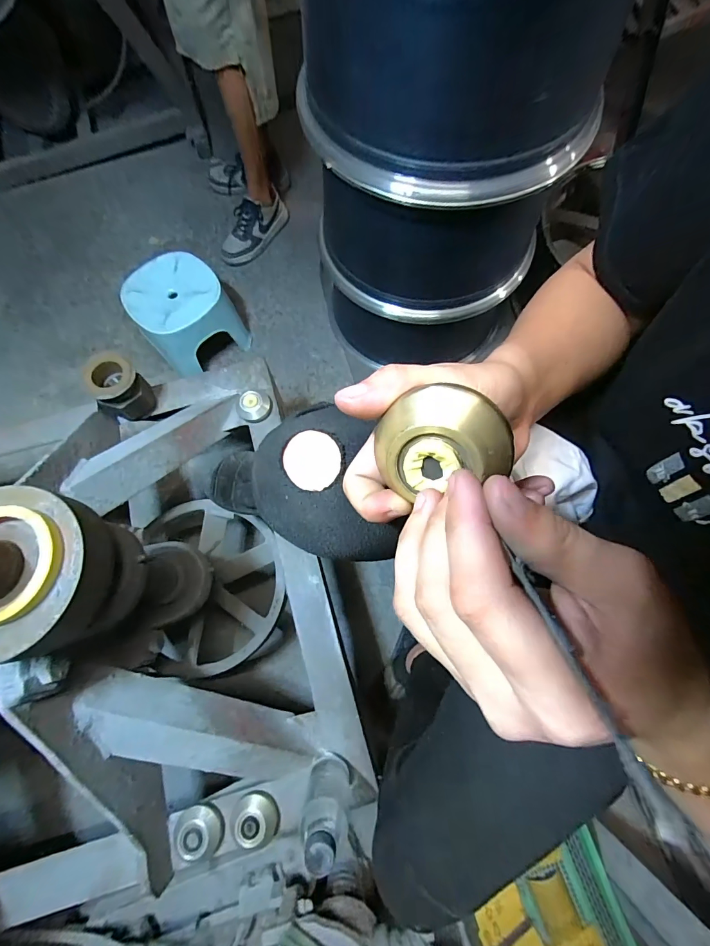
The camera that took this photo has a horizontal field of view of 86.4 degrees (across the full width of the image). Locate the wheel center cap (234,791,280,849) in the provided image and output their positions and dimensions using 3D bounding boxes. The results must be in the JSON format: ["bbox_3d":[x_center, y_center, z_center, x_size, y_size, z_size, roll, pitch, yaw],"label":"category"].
[{"bbox_3d":[-0.129,0.459,0.502,0.052,0.039,0.049,3,73,2],"label":"wheel center cap"}]

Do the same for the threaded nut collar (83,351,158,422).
[{"bbox_3d":[-0.396,-0.142,0.649,0.078,0.100,0.076,0,73,1],"label":"threaded nut collar"}]

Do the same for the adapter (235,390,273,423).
[{"bbox_3d":[-0.182,-0.123,0.680,0.061,0.031,0.061,0,73,1],"label":"adapter"}]

